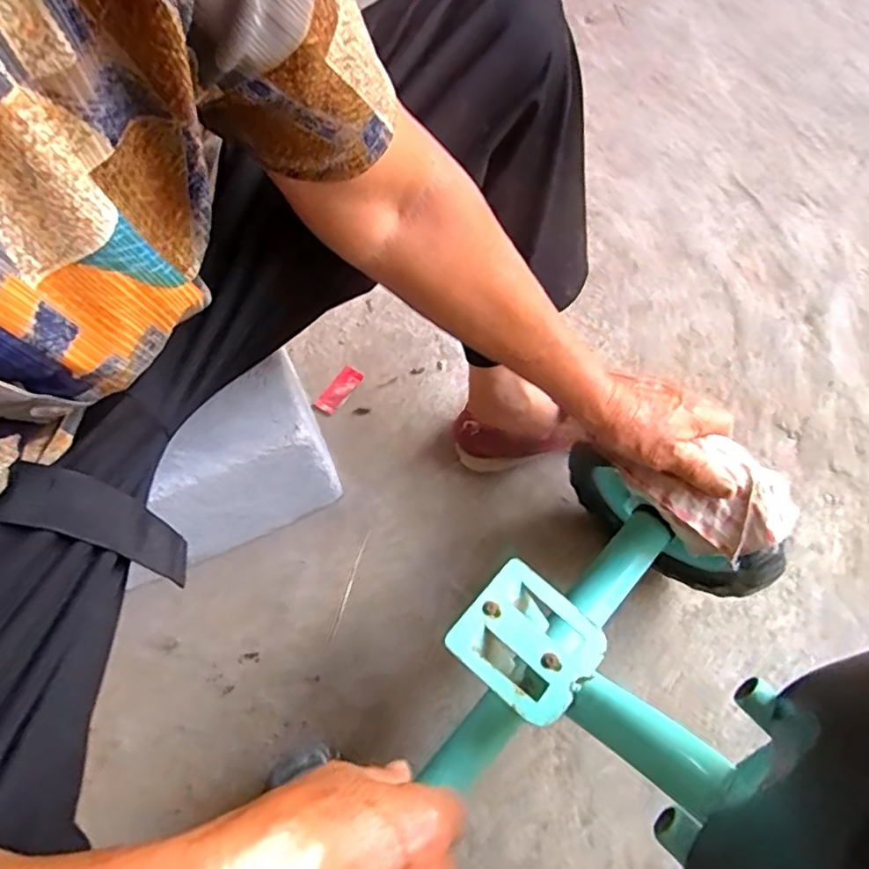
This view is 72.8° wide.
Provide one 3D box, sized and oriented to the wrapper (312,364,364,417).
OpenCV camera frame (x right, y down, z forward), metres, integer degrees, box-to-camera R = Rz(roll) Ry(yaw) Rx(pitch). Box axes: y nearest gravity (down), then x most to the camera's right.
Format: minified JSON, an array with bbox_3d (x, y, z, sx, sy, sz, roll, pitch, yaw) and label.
[{"bbox_3d":[-0.115,-0.054,0.709,0.029,0.010,0.071,26,69,13],"label":"wrapper"}]

